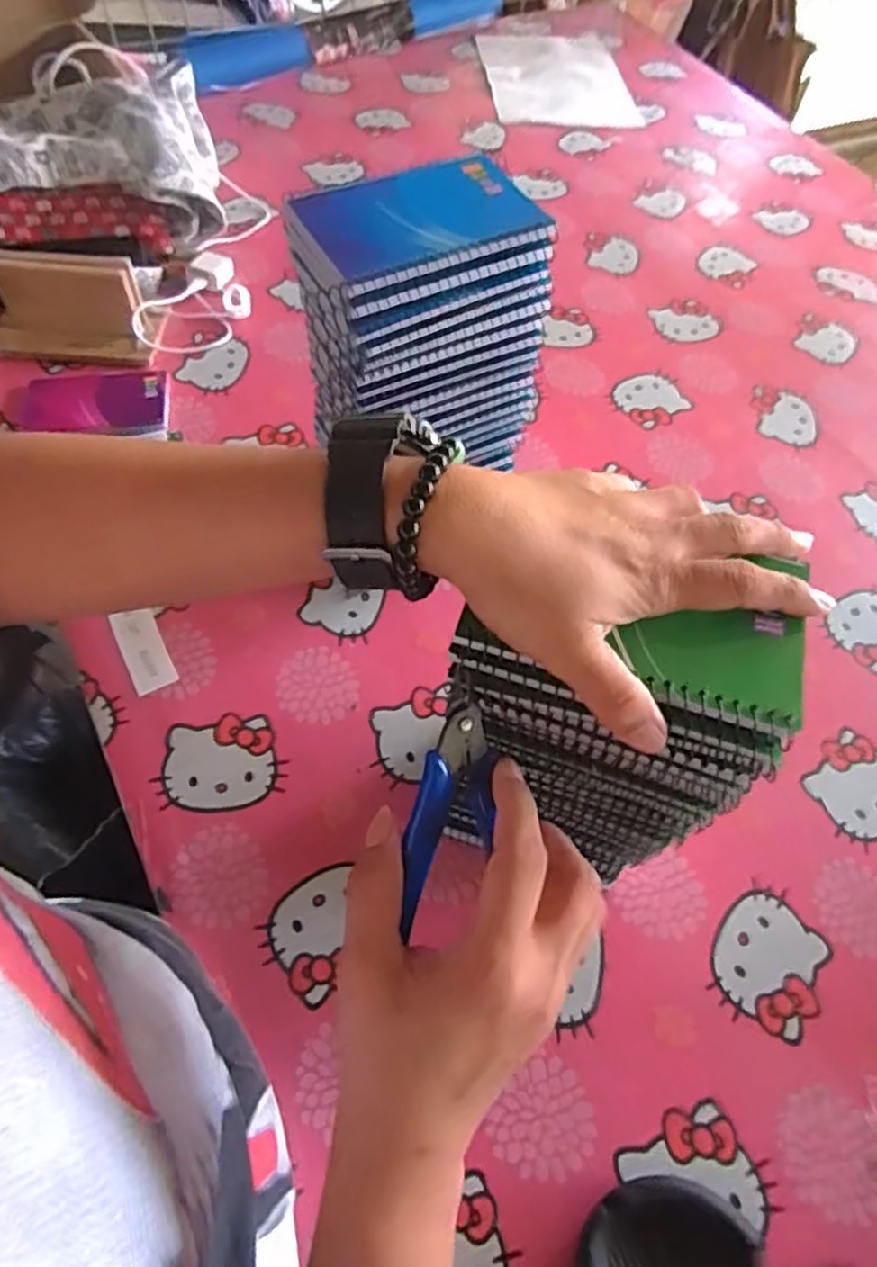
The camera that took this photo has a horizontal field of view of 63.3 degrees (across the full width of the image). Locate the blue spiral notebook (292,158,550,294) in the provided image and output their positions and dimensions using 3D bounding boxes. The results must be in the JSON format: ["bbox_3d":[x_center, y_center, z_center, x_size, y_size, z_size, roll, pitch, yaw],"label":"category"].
[{"bbox_3d":[-0.013,-0.235,0.402,0.133,0.011,0.077,-25,65,-18],"label":"blue spiral notebook"}]

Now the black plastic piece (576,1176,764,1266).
[{"bbox_3d":[0.119,0.341,0.389,0.101,0.029,0.065,-21,64,-15],"label":"black plastic piece"}]

